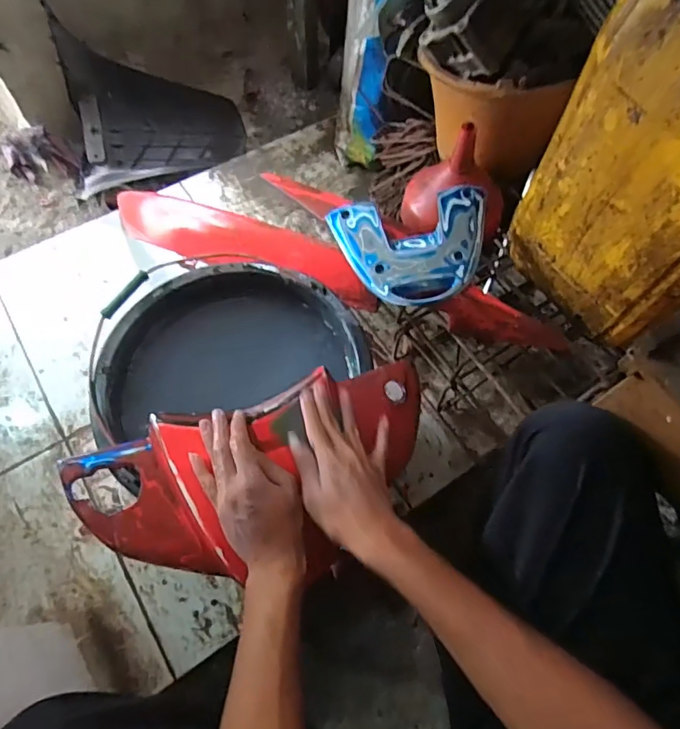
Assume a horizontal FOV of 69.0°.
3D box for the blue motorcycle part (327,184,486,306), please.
[{"bbox_3d":[0.093,-0.148,0.638,0.196,0.037,0.165,-3,67,-3],"label":"blue motorcycle part"}]

